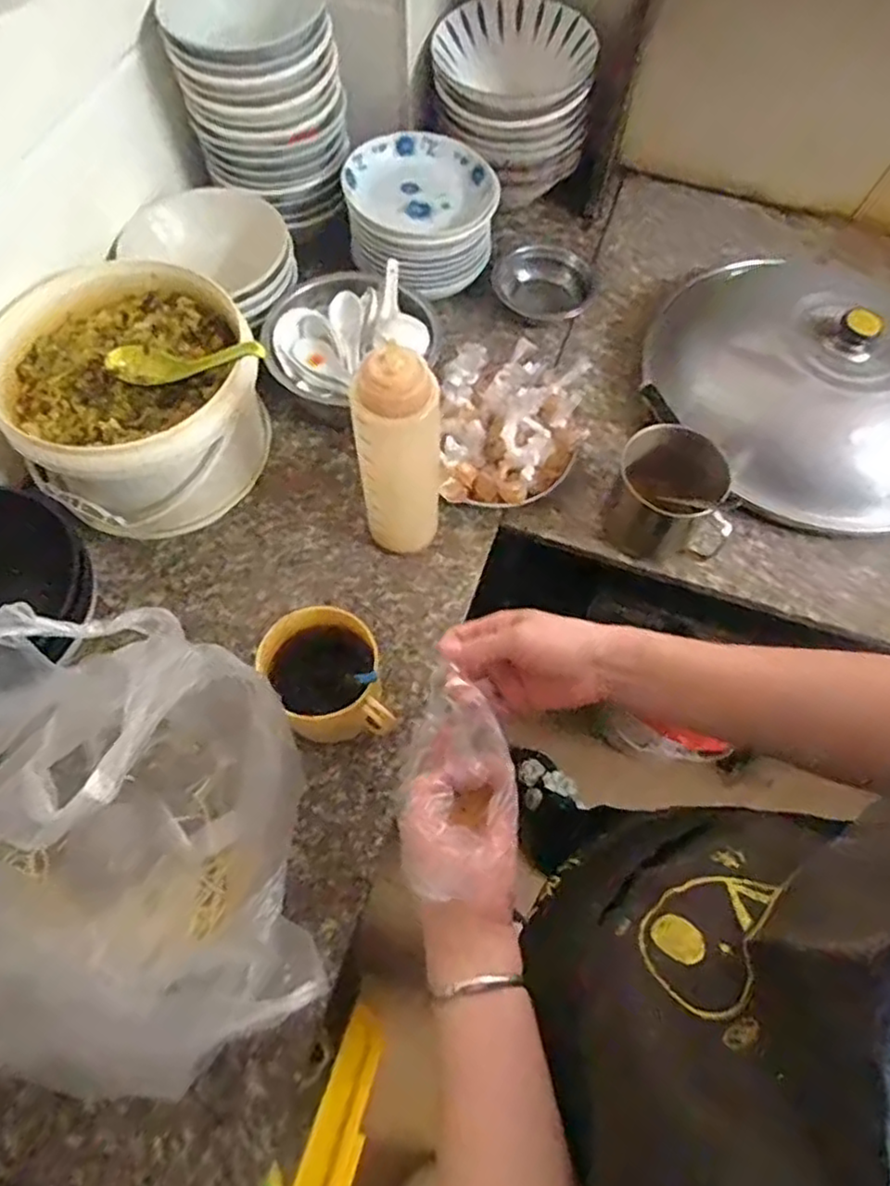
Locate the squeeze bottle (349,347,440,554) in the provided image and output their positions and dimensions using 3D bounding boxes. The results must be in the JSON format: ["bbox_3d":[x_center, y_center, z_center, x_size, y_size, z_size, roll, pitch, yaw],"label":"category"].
[{"bbox_3d":[-0.038,-0.111,0.612,0.068,0.241,0.054,5,64,1],"label":"squeeze bottle"}]

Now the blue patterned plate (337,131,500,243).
[{"bbox_3d":[-0.029,-0.477,0.804,0.168,0.028,0.158,1,64,-1],"label":"blue patterned plate"}]

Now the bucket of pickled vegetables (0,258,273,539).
[{"bbox_3d":[-0.300,-0.184,0.687,0.222,0.161,0.219,1,64,-1],"label":"bucket of pickled vegetables"}]

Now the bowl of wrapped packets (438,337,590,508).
[{"bbox_3d":[0.072,-0.179,0.711,0.150,0.112,0.168,1,64,-1],"label":"bowl of wrapped packets"}]

